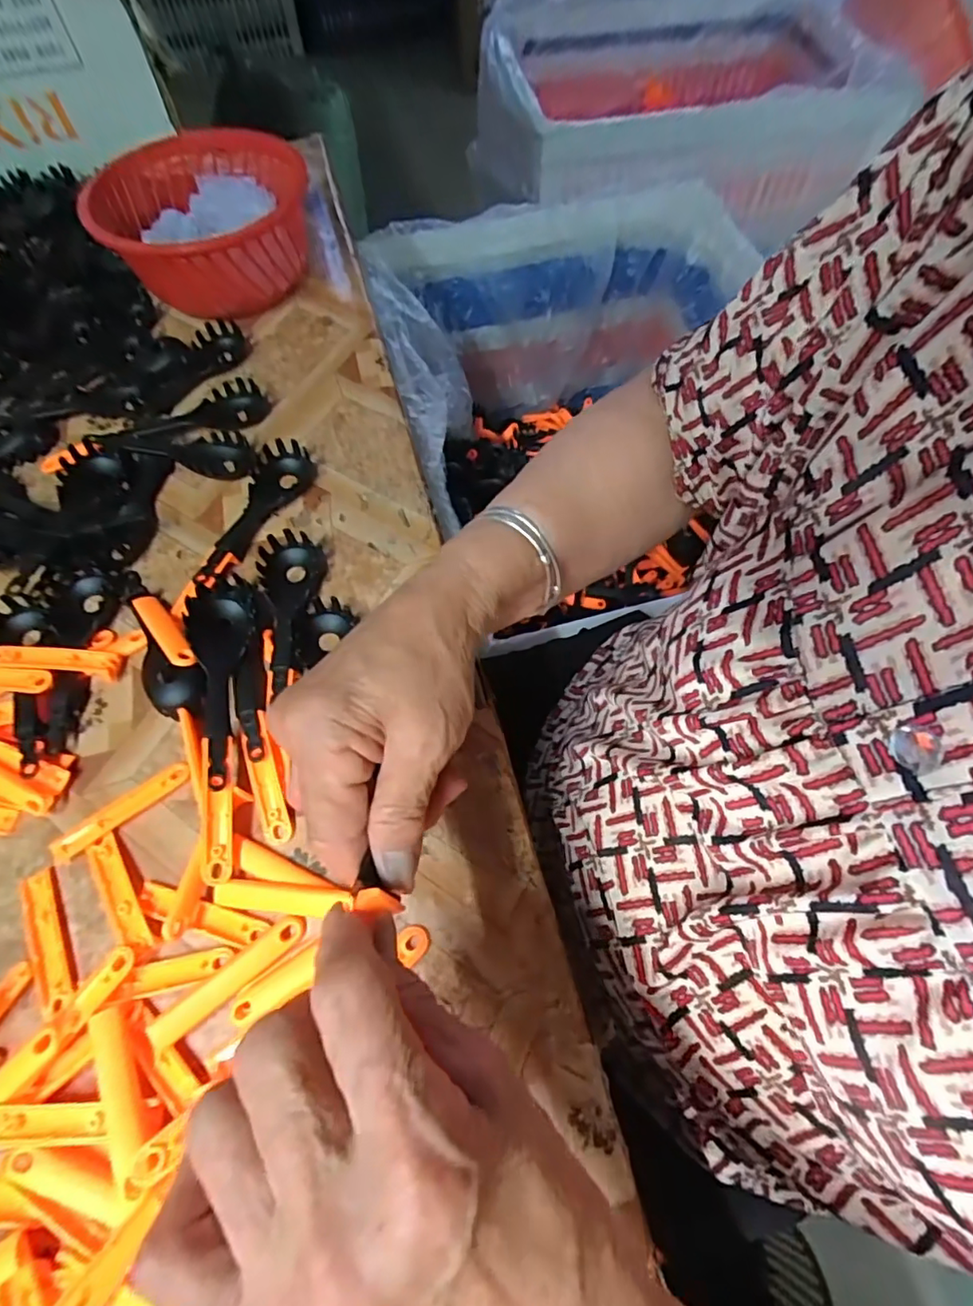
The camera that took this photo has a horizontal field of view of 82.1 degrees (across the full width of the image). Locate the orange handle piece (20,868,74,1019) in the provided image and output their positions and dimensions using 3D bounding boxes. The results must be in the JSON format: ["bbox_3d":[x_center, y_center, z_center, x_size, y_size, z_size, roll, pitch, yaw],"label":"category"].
[{"bbox_3d":[-0.224,0.146,0.284,0.016,0.005,0.071,-29,70,-10],"label":"orange handle piece"}]

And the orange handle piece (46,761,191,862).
[{"bbox_3d":[-0.202,0.088,0.311,0.077,0.006,0.012,-37,71,-13],"label":"orange handle piece"}]

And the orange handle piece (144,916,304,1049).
[{"bbox_3d":[-0.124,0.157,0.271,0.076,0.008,0.013,-37,71,-13],"label":"orange handle piece"}]

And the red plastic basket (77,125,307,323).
[{"bbox_3d":[-0.250,-0.396,0.511,0.169,0.078,0.219,-13,68,-4],"label":"red plastic basket"}]

